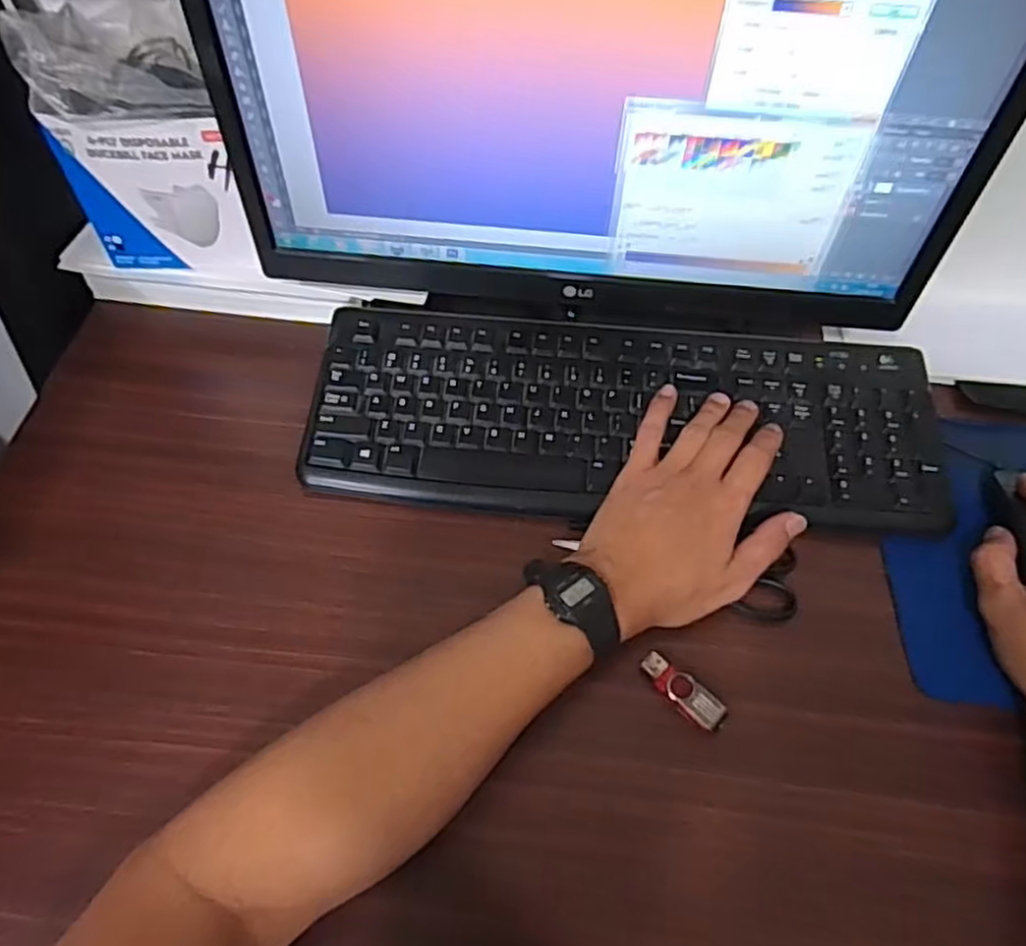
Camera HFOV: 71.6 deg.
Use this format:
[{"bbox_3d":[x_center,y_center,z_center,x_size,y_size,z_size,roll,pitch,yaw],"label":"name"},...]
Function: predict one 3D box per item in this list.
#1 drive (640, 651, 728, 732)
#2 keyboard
[{"bbox_3d":[0.098,0.125,0.410,0.053,0.006,0.018,38,63,21],"label":"drive"},{"bbox_3d":[0.079,-0.043,0.508,0.435,0.016,0.157,3,62,1],"label":"keyboard"}]

